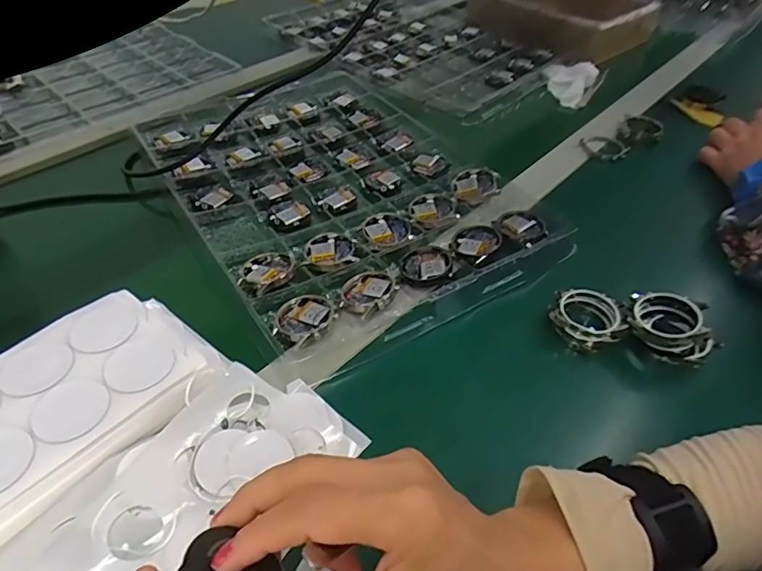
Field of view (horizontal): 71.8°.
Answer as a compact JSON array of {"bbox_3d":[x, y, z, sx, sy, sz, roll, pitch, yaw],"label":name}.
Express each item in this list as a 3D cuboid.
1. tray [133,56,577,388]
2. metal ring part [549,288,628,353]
[{"bbox_3d":[-0.062,-0.126,0.563,0.295,0.019,0.470,-23,51,-24],"label":"tray"},{"bbox_3d":[0.166,0.028,0.422,0.054,0.026,0.048,33,52,26],"label":"metal ring part"}]

